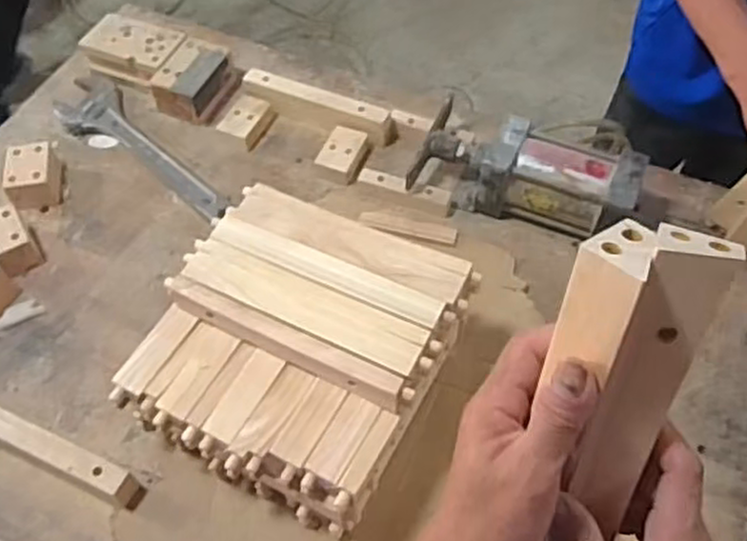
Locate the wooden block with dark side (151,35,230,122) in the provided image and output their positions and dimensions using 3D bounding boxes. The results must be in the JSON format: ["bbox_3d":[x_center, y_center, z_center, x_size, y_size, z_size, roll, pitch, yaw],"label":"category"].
[{"bbox_3d":[-0.261,-0.279,1.067,0.081,0.054,0.115,20,58,14],"label":"wooden block with dark side"}]

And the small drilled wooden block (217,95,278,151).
[{"bbox_3d":[-0.182,-0.213,1.045,0.052,0.029,0.078,22,59,15],"label":"small drilled wooden block"}]

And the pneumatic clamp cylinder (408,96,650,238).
[{"bbox_3d":[0.191,-0.117,0.937,0.275,0.098,0.119,22,59,15],"label":"pneumatic clamp cylinder"}]

